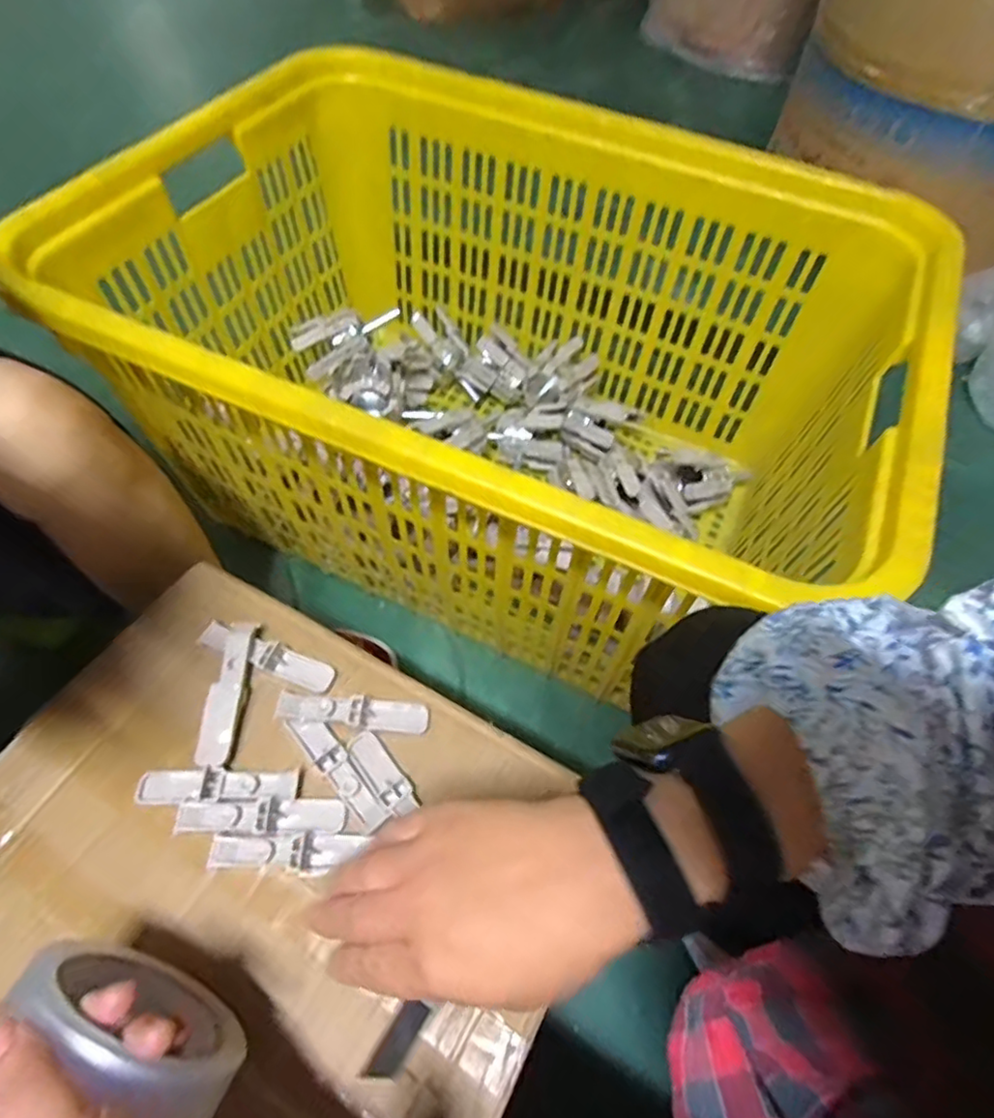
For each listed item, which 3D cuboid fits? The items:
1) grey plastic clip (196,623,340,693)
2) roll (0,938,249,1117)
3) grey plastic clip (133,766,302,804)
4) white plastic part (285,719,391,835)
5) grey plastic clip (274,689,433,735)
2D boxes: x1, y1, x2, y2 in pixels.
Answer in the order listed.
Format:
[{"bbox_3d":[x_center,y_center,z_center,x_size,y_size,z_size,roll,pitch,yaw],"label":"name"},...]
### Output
[{"bbox_3d":[-0.162,0.070,0.439,0.099,0.014,0.023,20,59,9],"label":"grey plastic clip"},{"bbox_3d":[-0.162,0.209,0.283,0.108,0.106,0.021,28,61,14],"label":"roll"},{"bbox_3d":[-0.175,0.144,0.389,0.098,0.015,0.020,0,58,-3],"label":"grey plastic clip"},{"bbox_3d":[-0.102,0.135,0.395,0.021,0.009,0.090,-36,66,-23],"label":"white plastic part"},{"bbox_3d":[-0.096,0.104,0.415,0.098,0.014,0.020,5,58,0],"label":"grey plastic clip"}]

